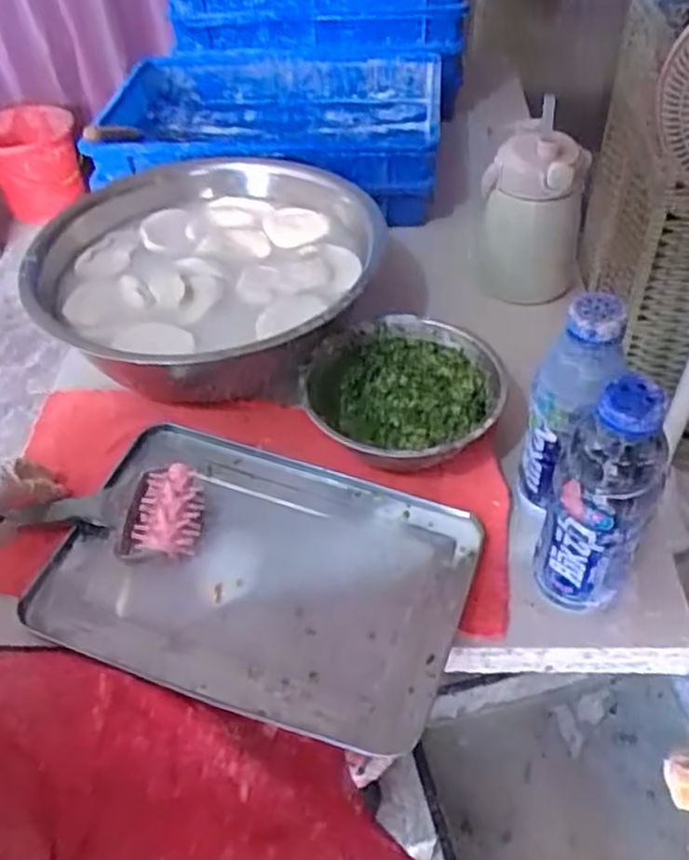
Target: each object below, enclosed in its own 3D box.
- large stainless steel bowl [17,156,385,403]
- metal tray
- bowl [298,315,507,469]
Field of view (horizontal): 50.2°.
[{"bbox_3d":[-0.151,-0.167,0.831,0.344,0.117,0.373,-2,46,2],"label":"large stainless steel bowl"},{"bbox_3d":[-0.074,0.117,0.623,0.340,0.022,0.233,14,49,16],"label":"metal tray"},{"bbox_3d":[0.063,-0.028,0.719,0.184,0.067,0.188,-2,46,2],"label":"bowl"}]

